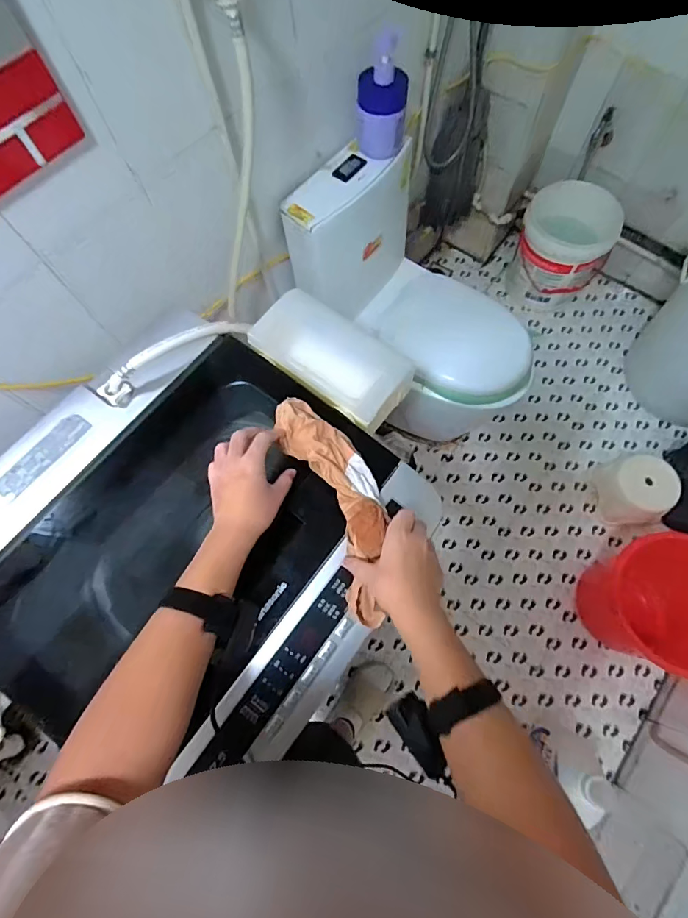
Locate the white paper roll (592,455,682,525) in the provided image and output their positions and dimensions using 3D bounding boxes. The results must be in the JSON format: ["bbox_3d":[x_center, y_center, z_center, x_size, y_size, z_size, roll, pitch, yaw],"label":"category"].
[{"bbox_3d":[0.941,0.102,1.384,0.191,0.151,0.222,-1,70,1],"label":"white paper roll"}]

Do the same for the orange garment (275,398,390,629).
[{"bbox_3d":[0.002,0.058,0.570,0.094,0.032,0.313,-21,83,-6],"label":"orange garment"}]

